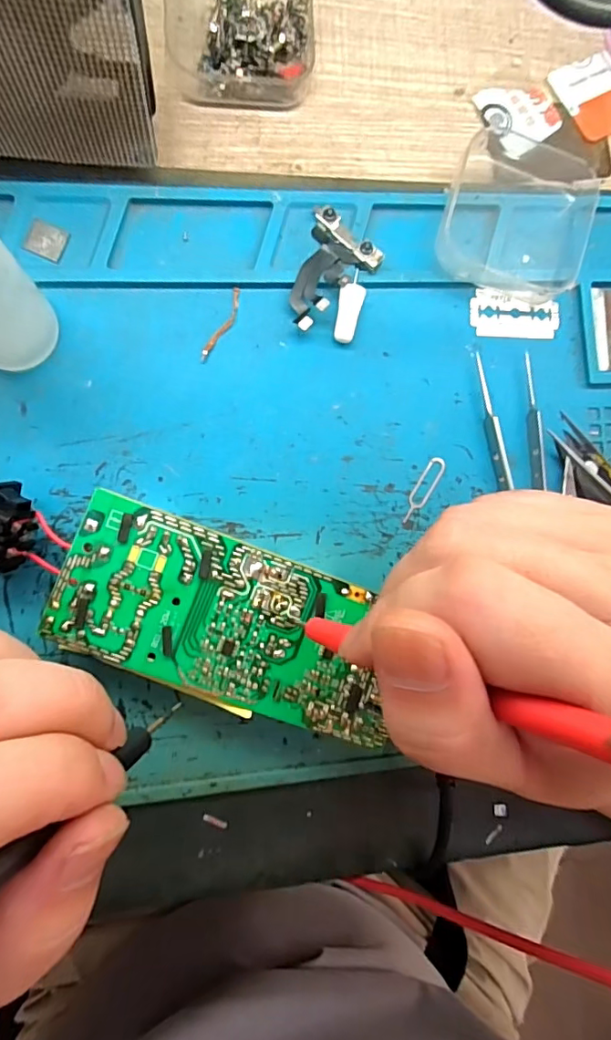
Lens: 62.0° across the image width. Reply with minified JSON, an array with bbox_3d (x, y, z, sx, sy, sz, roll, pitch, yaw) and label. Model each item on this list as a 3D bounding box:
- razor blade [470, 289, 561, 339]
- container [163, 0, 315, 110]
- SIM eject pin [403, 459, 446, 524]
[{"bbox_3d":[0.096,-0.094,0.232,0.042,0.004,0.021,1,87,-7],"label":"razor blade"},{"bbox_3d":[-0.028,-0.218,0.217,0.062,0.022,0.068,-3,87,-7],"label":"container"},{"bbox_3d":[0.052,-0.013,0.222,0.009,0.004,0.033,33,84,-5],"label":"SIM eject pin"}]

